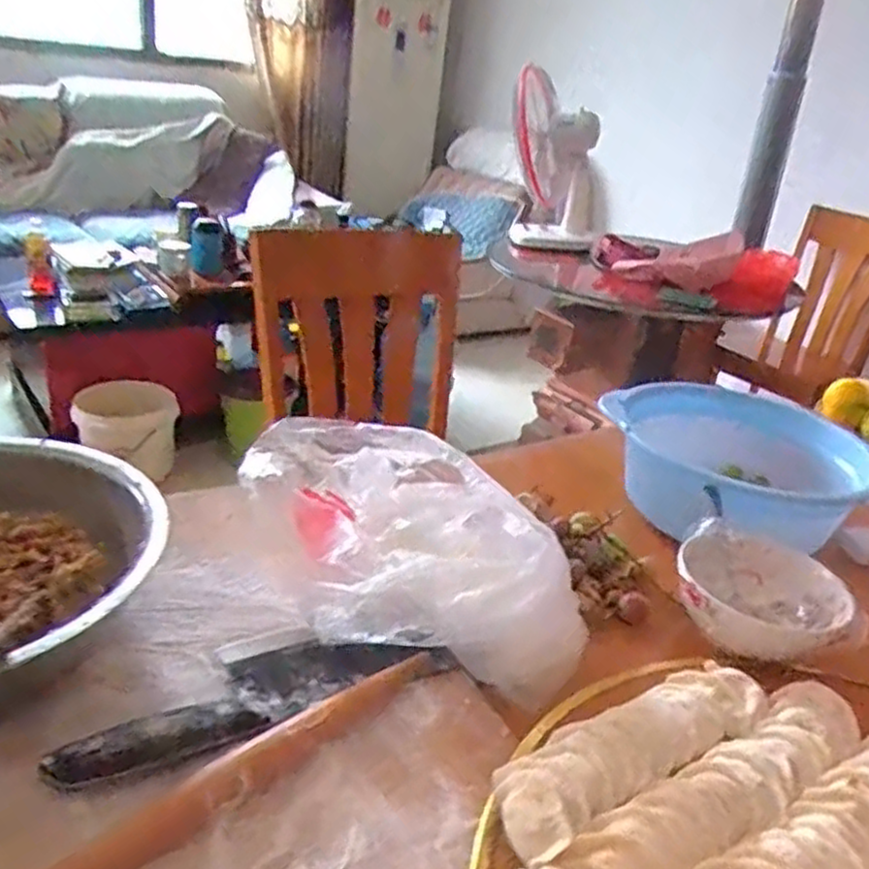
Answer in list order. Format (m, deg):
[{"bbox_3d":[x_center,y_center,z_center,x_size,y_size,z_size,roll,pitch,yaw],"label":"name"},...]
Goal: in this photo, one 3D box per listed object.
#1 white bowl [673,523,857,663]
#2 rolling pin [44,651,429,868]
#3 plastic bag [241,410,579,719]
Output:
[{"bbox_3d":[0.279,0.141,0.651,0.133,0.058,0.132,6,26,-3],"label":"white bowl"},{"bbox_3d":[-0.116,0.198,0.434,0.302,0.020,0.032,-17,35,-40],"label":"rolling pin"},{"bbox_3d":[-0.034,0.071,0.619,0.162,0.104,0.309,-16,34,-39],"label":"plastic bag"}]

